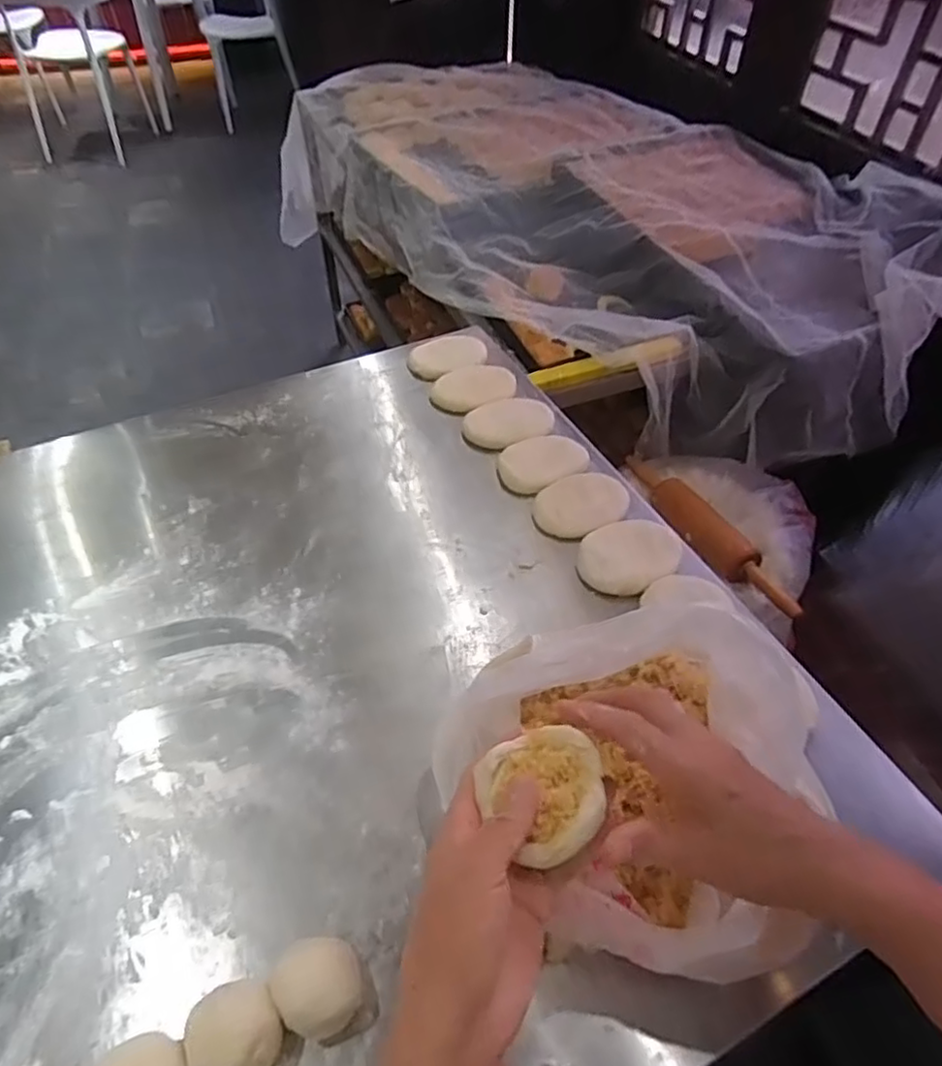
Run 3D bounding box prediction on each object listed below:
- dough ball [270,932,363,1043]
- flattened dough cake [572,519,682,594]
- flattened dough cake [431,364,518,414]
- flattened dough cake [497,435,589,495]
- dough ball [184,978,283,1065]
[{"bbox_3d":[-0.095,0.286,0.417,0.049,0.041,0.049,0,49,0],"label":"dough ball"},{"bbox_3d":[0.160,0.023,0.666,0.106,0.012,0.079,-19,52,-16],"label":"flattened dough cake"},{"bbox_3d":[0.006,-0.183,0.825,0.107,0.021,0.050,-13,50,-11],"label":"flattened dough cake"},{"bbox_3d":[0.083,-0.079,0.747,0.099,0.023,0.060,-16,51,-13],"label":"flattened dough cake"},{"bbox_3d":[-0.138,0.297,0.393,0.049,0.049,0.053,0,49,0],"label":"dough ball"}]

